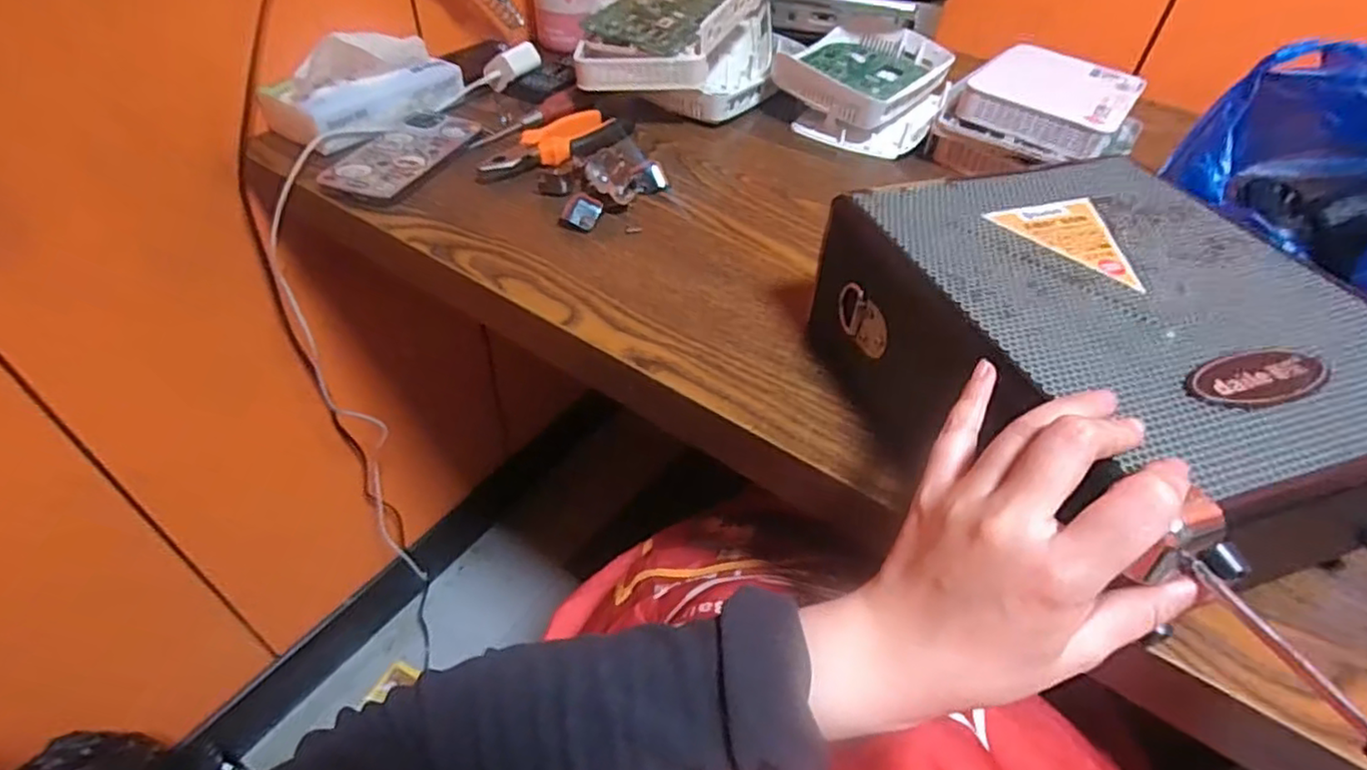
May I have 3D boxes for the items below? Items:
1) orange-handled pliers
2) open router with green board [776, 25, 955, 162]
[{"bbox_3d":[-0.115,-0.209,0.570,0.052,0.014,0.150,33,52,26],"label":"orange-handled pliers"},{"bbox_3d":[0.186,-0.301,0.664,0.148,0.058,0.176,23,48,18],"label":"open router with green board"}]

